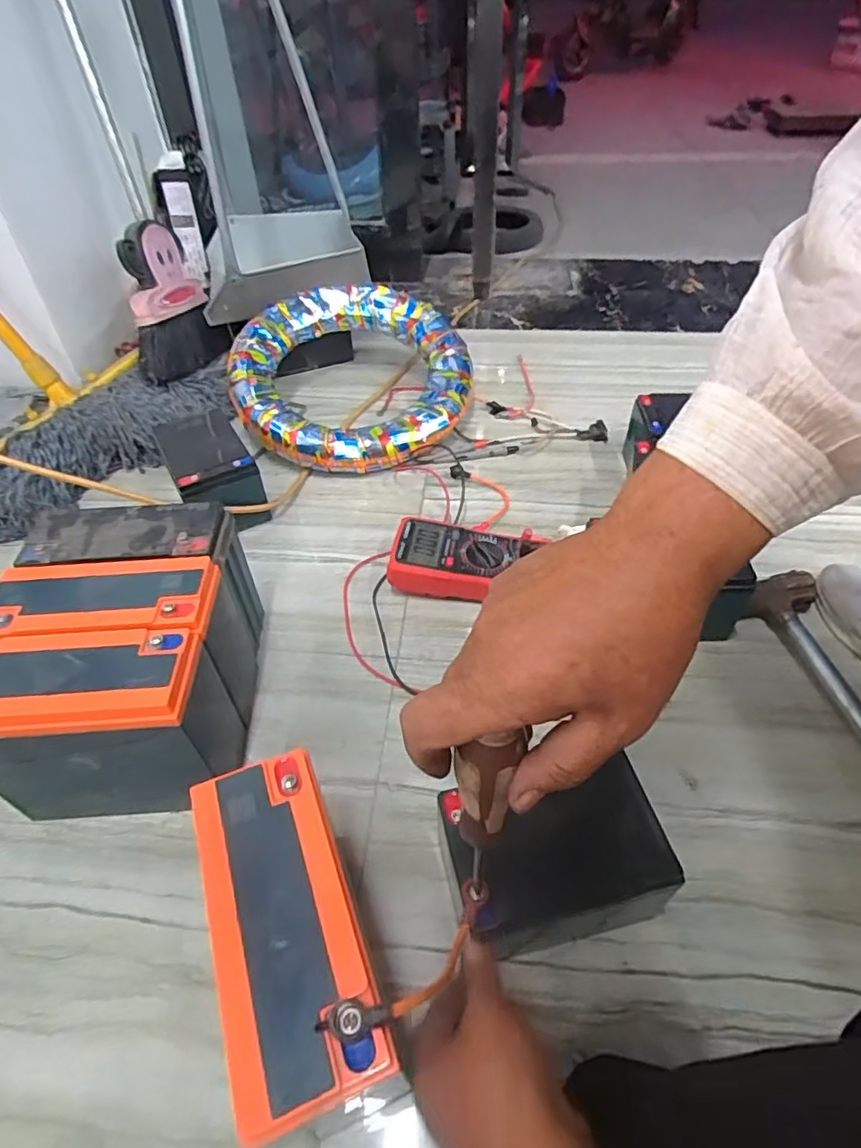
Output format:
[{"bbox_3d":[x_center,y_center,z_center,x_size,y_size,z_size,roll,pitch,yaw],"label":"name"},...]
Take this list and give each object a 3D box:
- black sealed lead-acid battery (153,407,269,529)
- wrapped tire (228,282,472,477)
[{"bbox_3d":[-0.305,-0.140,0.827,0.100,0.114,0.160,-24,50,-20],"label":"black sealed lead-acid battery"},{"bbox_3d":[-0.128,-0.328,0.969,0.376,0.066,0.379,-8,62,-7],"label":"wrapped tire"}]

